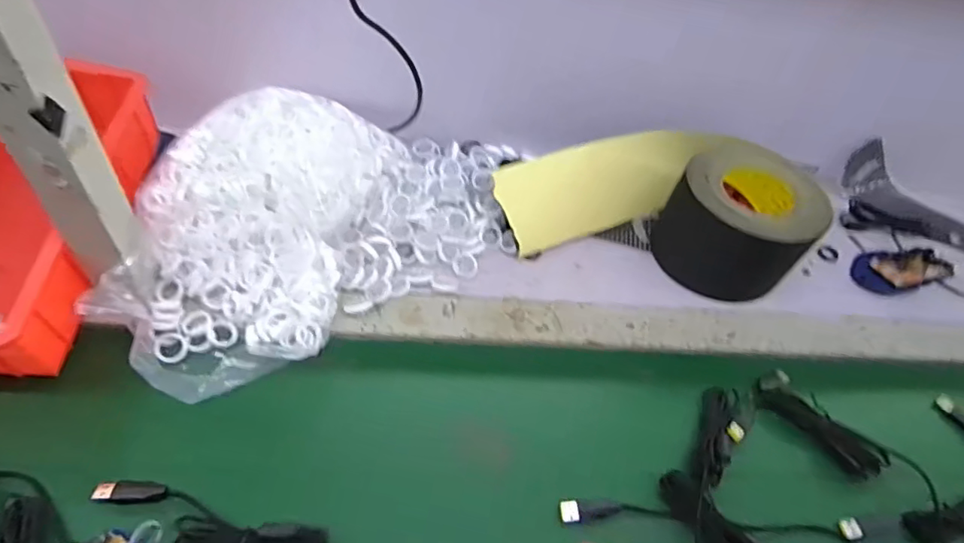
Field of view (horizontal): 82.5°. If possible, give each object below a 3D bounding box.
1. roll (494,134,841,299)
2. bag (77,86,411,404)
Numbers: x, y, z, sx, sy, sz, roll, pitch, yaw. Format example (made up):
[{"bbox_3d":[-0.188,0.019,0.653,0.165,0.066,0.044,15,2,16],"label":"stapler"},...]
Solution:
[{"bbox_3d":[0.189,-0.064,0.605,0.325,0.132,0.154,15,40,13],"label":"roll"},{"bbox_3d":[-0.207,-0.049,0.517,0.180,0.140,0.315,13,40,11],"label":"bag"}]

